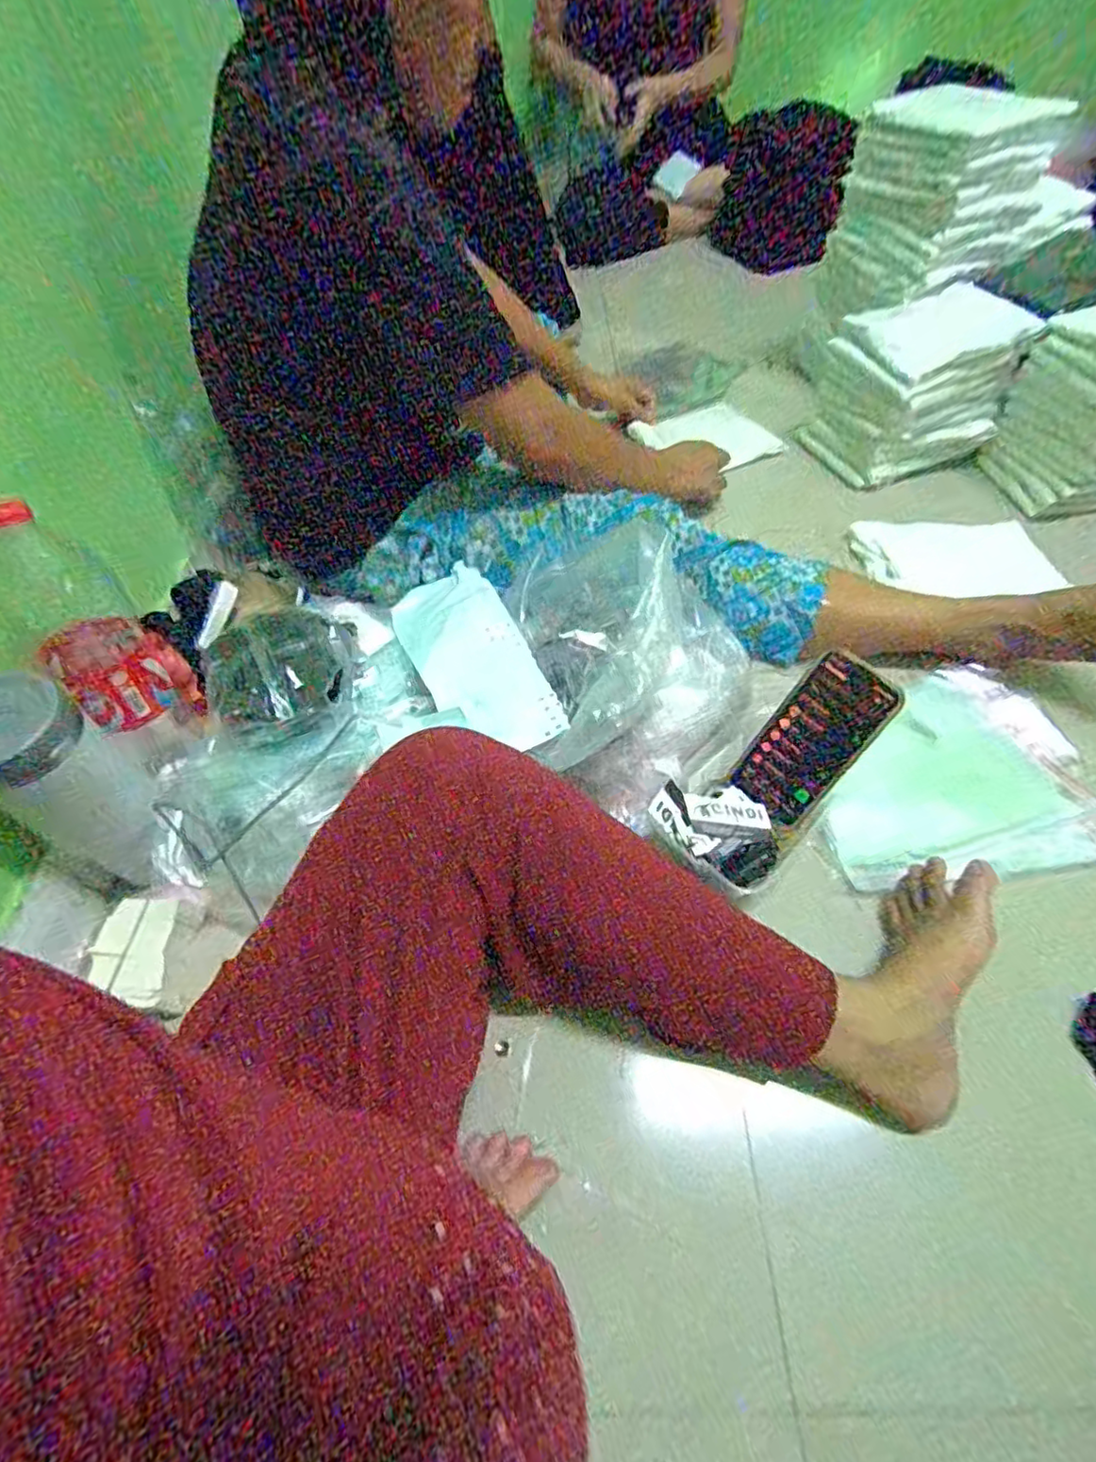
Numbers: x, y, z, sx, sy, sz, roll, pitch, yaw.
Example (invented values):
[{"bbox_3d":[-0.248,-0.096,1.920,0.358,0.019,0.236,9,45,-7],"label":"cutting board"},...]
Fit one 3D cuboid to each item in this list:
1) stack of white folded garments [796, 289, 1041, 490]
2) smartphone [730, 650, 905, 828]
[{"bbox_3d":[0.479,-0.468,0.856,0.204,0.180,0.162,-12,54,-5],"label":"stack of white folded garments"},{"bbox_3d":[0.234,0.009,0.556,0.071,0.153,0.007,42,24,22],"label":"smartphone"}]

